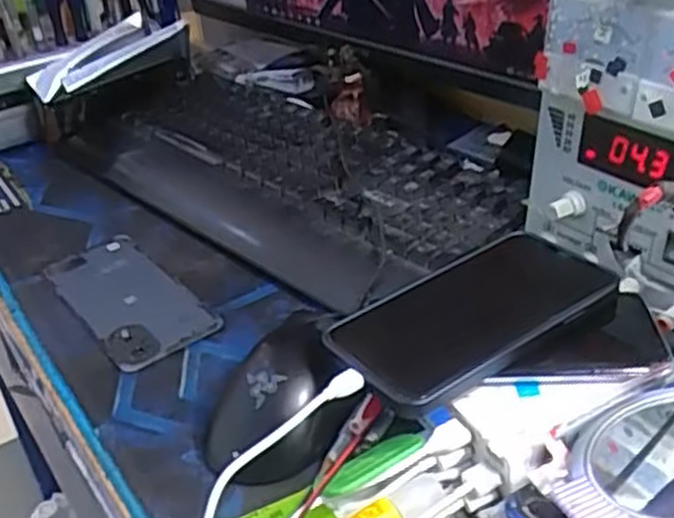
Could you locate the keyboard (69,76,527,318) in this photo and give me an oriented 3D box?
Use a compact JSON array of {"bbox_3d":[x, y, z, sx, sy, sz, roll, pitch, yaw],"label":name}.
[{"bbox_3d":[-0.043,-0.085,0.674,0.219,0.047,0.454,-29,40,-33],"label":"keyboard"}]

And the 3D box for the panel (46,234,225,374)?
[{"bbox_3d":[-0.149,0.026,0.547,0.071,0.009,0.158,-24,38,-28],"label":"panel"}]

